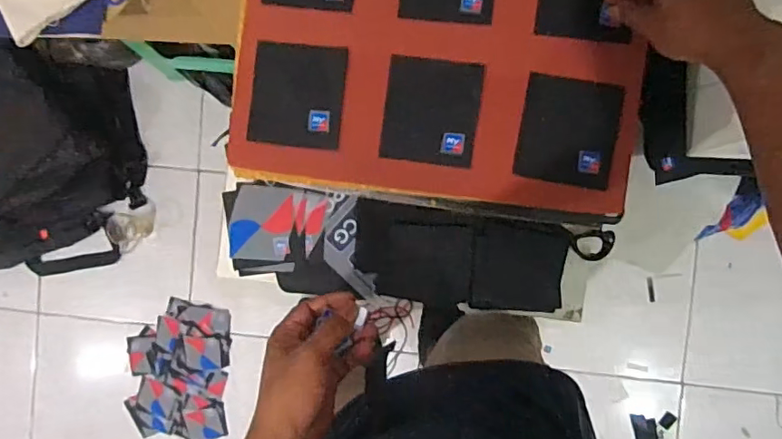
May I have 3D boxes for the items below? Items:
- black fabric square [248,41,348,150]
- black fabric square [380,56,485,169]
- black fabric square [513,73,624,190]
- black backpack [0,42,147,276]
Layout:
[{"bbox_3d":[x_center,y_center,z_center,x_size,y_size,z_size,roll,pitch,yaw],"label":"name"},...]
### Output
[{"bbox_3d":[-0.091,-0.122,0.519,0.089,0.004,0.097,6,93,2],"label":"black fabric square"},{"bbox_3d":[0.039,-0.105,0.514,0.089,0.005,0.098,8,93,4],"label":"black fabric square"},{"bbox_3d":[0.170,-0.084,0.507,0.090,0.005,0.098,10,93,4],"label":"black fabric square"},{"bbox_3d":[-0.917,-0.129,1.286,0.580,0.121,0.525,-4,92,5],"label":"black backpack"}]

